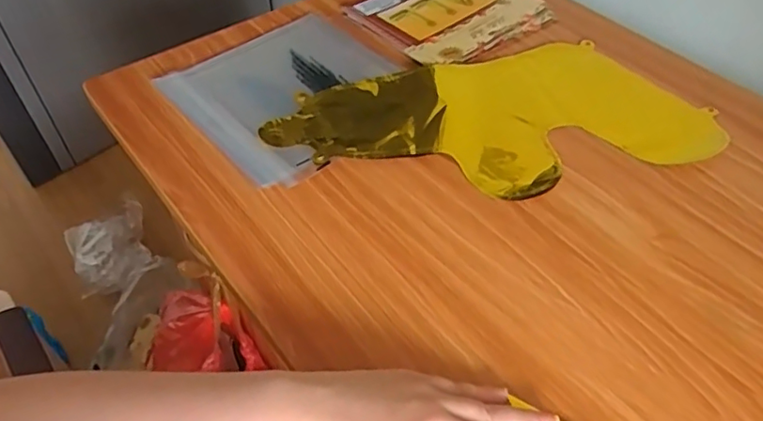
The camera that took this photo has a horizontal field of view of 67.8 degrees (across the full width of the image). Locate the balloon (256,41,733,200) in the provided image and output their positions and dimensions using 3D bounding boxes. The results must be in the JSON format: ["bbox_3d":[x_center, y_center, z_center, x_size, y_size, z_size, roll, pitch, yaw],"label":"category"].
[{"bbox_3d":[0.109,-0.090,0.561,0.415,0.009,0.193,-11,50,-11],"label":"balloon"}]

